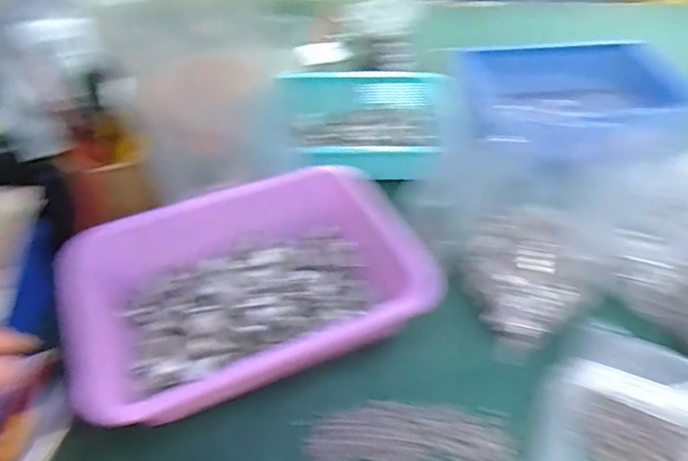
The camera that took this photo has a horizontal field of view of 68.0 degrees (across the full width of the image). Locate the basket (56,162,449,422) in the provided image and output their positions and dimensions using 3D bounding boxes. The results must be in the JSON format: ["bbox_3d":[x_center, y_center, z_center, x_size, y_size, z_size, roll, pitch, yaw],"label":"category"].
[{"bbox_3d":[-0.094,0.054,0.509,0.302,0.077,0.231,-19,48,-18],"label":"basket"}]

